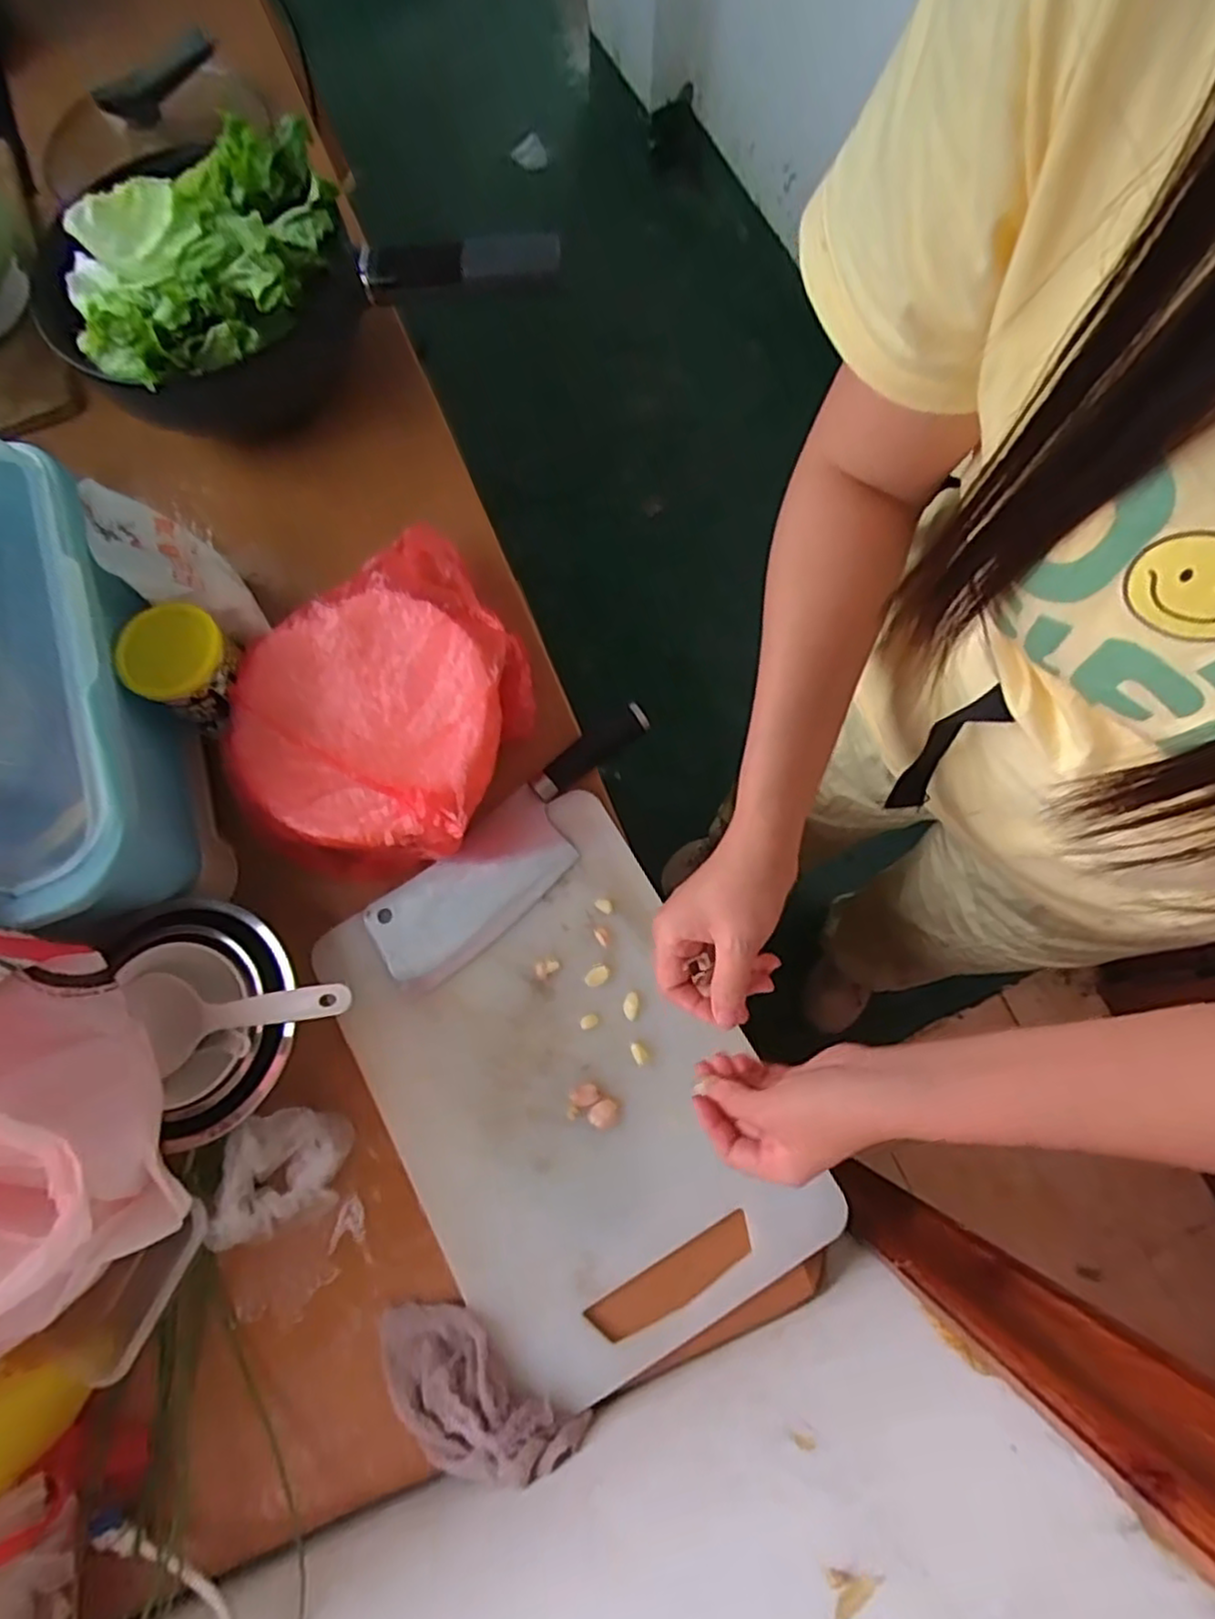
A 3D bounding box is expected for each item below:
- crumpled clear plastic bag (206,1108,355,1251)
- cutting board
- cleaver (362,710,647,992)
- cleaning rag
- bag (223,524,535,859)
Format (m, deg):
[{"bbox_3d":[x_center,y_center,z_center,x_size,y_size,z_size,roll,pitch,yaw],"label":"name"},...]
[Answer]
[{"bbox_3d":[-0.231,0.261,0.518,0.080,0.018,0.085,12,74,-19],"label":"crumpled clear plastic bag"},{"bbox_3d":[-0.031,0.202,0.541,0.254,0.010,0.366,-30,76,-7],"label":"cutting board"},{"bbox_3d":[-0.066,0.031,0.602,0.283,0.016,0.085,-39,77,-9],"label":"cleaver"},{"bbox_3d":[-0.092,0.390,0.482,0.151,0.046,0.079,19,75,24],"label":"cleaning rag"},{"bbox_3d":[-0.166,-0.089,0.586,0.239,0.087,0.273,35,78,11],"label":"bag"}]

